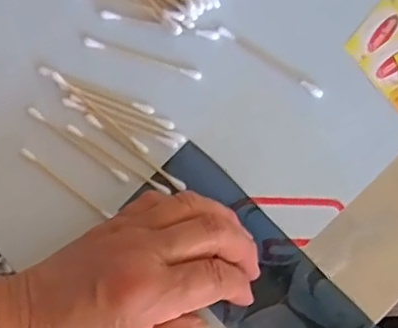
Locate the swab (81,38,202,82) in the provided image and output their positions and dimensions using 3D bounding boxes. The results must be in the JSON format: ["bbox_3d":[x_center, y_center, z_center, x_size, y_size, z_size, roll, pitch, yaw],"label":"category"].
[{"bbox_3d":[-0.033,-0.063,0.368,0.073,0.004,0.006,18,80,2],"label":"swab"}]

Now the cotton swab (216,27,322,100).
[{"bbox_3d":[0.043,-0.061,0.372,0.072,0.005,0.007,33,81,5],"label":"cotton swab"}]

